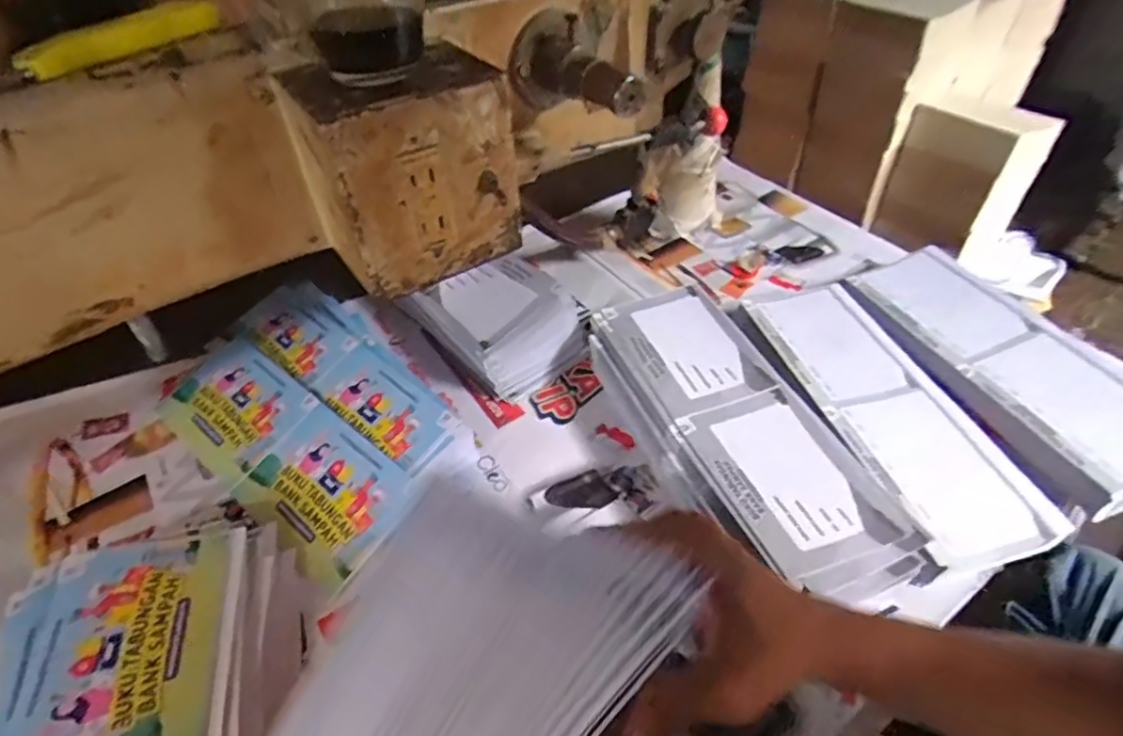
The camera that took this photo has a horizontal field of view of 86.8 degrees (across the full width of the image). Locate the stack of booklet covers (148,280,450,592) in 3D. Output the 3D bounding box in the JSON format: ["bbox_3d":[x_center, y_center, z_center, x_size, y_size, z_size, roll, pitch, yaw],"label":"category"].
[{"bbox_3d":[-0.236,0.035,0.556,0.318,0.035,0.186,29,52,30],"label":"stack of booklet covers"}]

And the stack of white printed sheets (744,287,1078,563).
[{"bbox_3d":[0.285,0.028,0.547,0.127,0.033,0.311,-13,44,-10],"label":"stack of white printed sheets"}]

